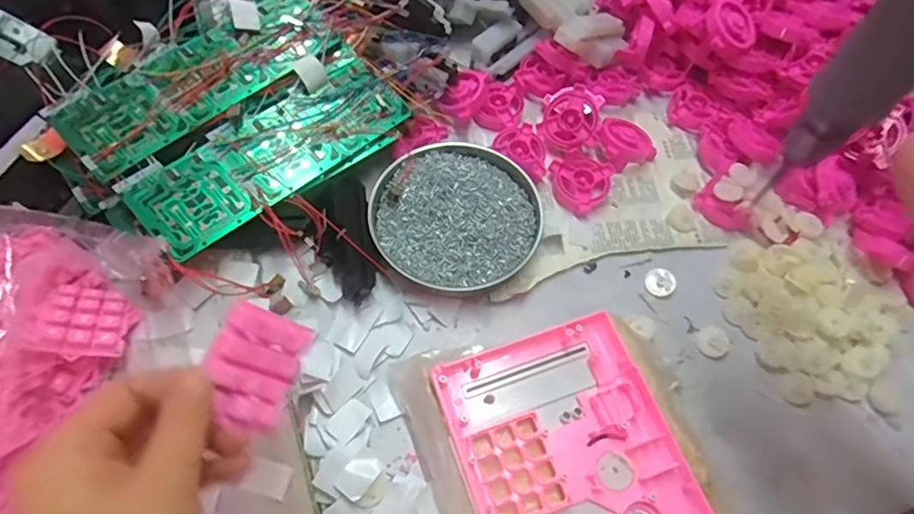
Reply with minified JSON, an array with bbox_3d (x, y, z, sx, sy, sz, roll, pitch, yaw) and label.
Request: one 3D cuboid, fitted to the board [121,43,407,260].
[{"bbox_3d":[-0.136,-0.082,0.416,0.076,0.006,0.210,45,67,3],"label":"board"}]

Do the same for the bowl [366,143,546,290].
[{"bbox_3d":[0.001,-0.034,0.447,0.127,0.022,0.134,1,64,-3],"label":"bowl"}]

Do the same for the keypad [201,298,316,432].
[{"bbox_3d":[-0.101,0.055,0.274,0.045,0.005,0.056,34,67,-35],"label":"keypad"}]

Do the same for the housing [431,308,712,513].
[{"bbox_3d":[0.070,0.128,0.349,0.132,0.016,0.165,-18,66,-12],"label":"housing"}]

